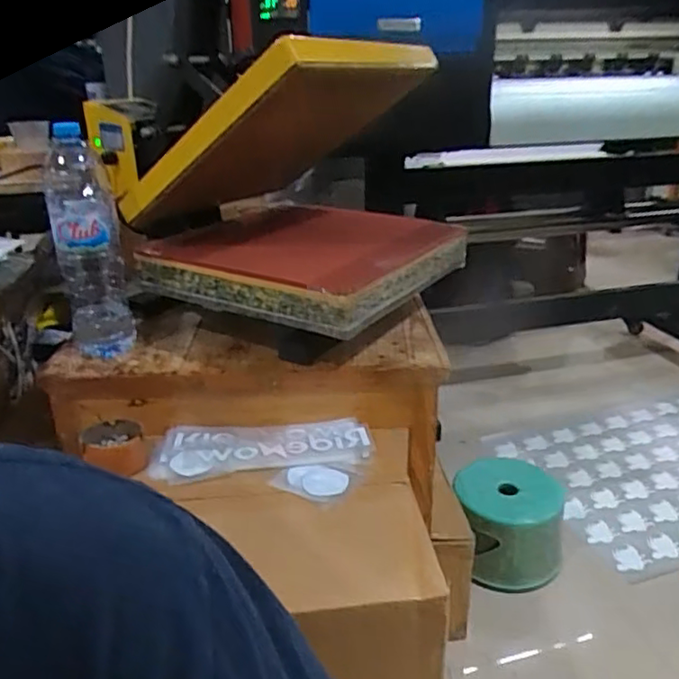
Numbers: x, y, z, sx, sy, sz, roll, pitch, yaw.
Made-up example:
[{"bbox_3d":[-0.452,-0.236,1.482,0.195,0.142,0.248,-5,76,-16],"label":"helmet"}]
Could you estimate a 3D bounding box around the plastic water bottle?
[{"bbox_3d":[-0.356,-0.130,0.868,0.085,0.313,0.092,-10,25,-18],"label":"plastic water bottle"}]

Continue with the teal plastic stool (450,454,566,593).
[{"bbox_3d":[0.382,0.422,1.395,0.225,0.203,0.260,1,24,6],"label":"teal plastic stool"}]

